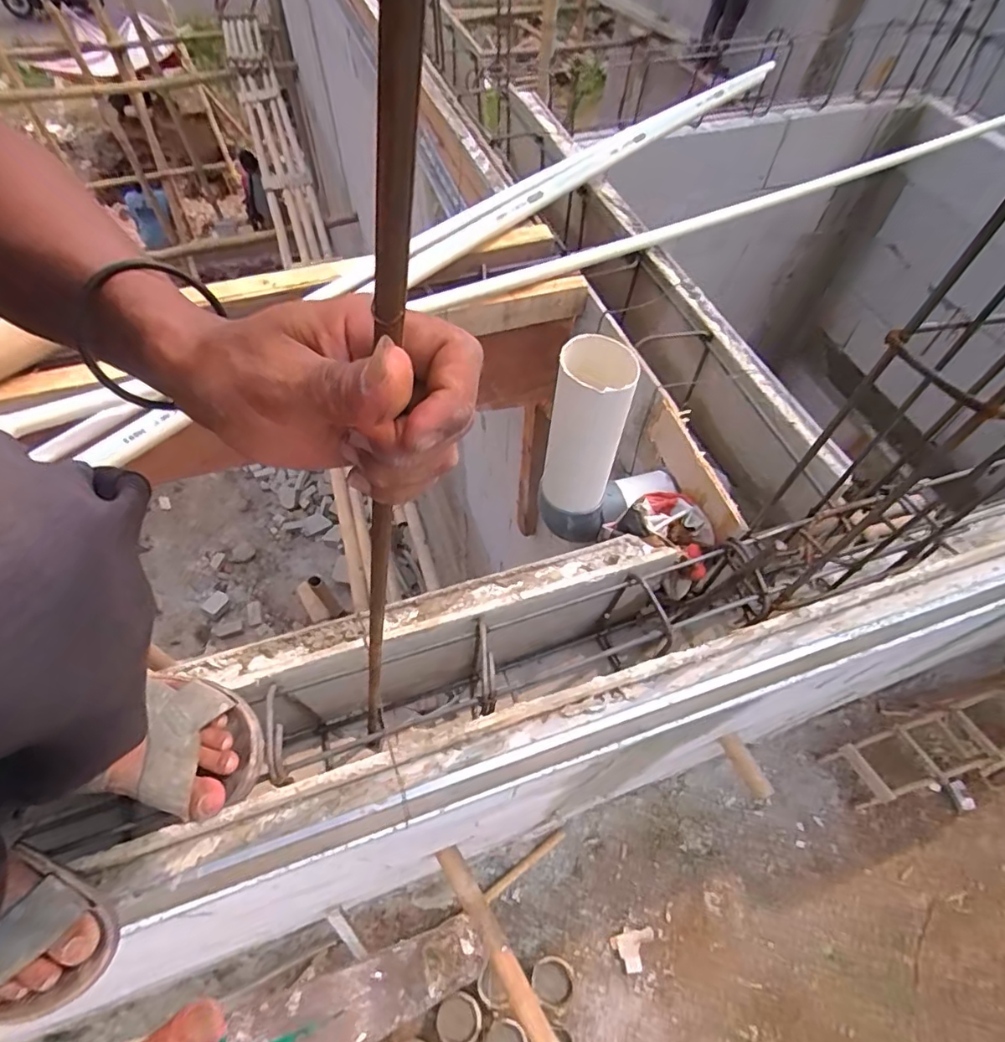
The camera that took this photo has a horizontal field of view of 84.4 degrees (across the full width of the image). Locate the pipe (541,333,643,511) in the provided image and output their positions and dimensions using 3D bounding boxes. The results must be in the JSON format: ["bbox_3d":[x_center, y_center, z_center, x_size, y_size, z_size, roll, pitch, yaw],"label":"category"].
[{"bbox_3d":[0.088,-0.097,0.599,0.072,0.190,0.075,11,58,6],"label":"pipe"}]

